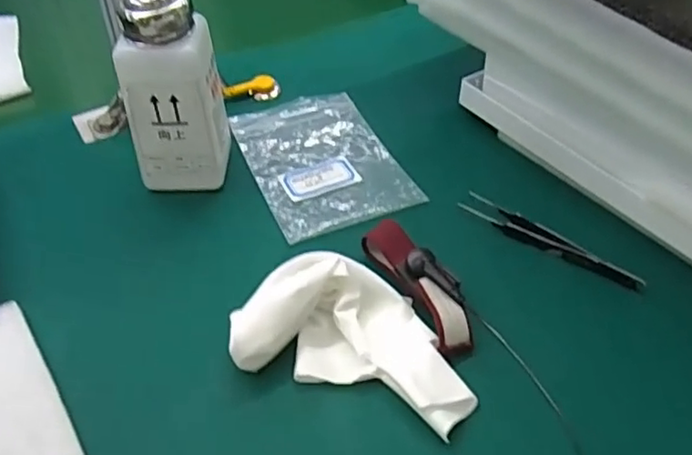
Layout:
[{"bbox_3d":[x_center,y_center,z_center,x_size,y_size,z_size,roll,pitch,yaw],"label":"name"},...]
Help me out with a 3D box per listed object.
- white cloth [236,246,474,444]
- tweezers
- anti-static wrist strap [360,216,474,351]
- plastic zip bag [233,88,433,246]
[{"bbox_3d":[0.008,0.051,0.323,0.122,0.035,0.074,14,46,11],"label":"white cloth"},{"bbox_3d":[0.120,0.009,0.384,0.114,0.008,0.018,33,52,27],"label":"tweezers"},{"bbox_3d":[0.041,0.031,0.352,0.027,0.019,0.086,-23,50,-23],"label":"anti-static wrist strap"},{"bbox_3d":[-0.018,-0.047,0.442,0.093,0.006,0.130,-18,50,-17],"label":"plastic zip bag"}]

